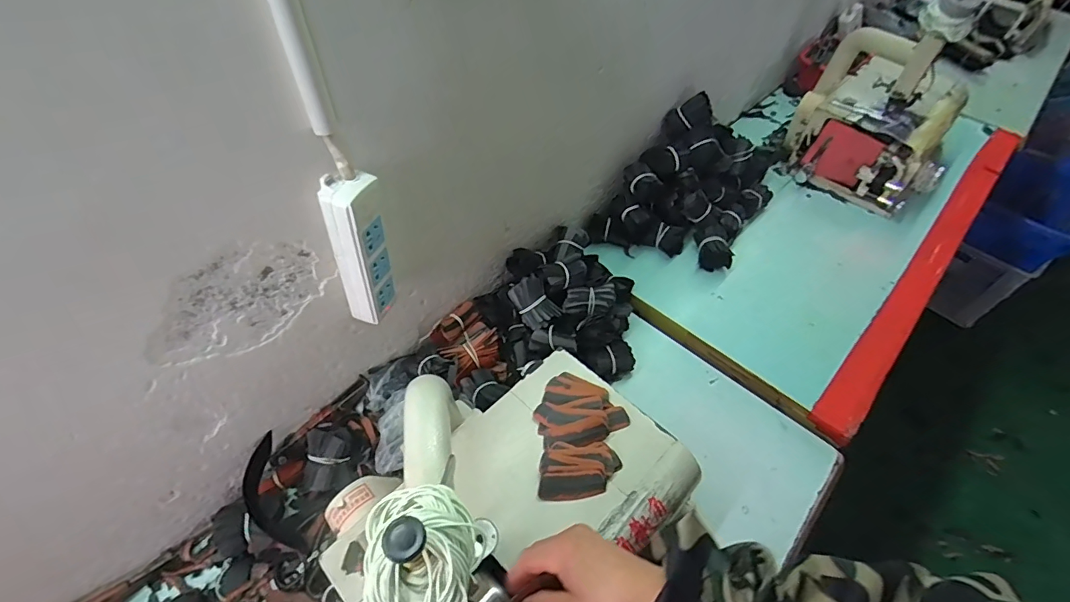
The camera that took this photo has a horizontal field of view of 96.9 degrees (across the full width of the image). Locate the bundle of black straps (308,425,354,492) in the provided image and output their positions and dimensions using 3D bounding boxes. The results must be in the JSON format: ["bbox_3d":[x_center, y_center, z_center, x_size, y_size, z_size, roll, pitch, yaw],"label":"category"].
[{"bbox_3d":[-0.258,0.194,0.592,0.064,0.037,0.072,-11,52,-11],"label":"bundle of black straps"}]

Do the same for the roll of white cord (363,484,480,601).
[{"bbox_3d":[-0.067,0.151,0.281,0.064,0.036,0.080,-11,52,-11],"label":"roll of white cord"}]

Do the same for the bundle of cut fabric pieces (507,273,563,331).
[{"bbox_3d":[-0.001,0.003,0.712,0.056,0.026,0.075,-36,92,-9],"label":"bundle of cut fabric pieces"}]

